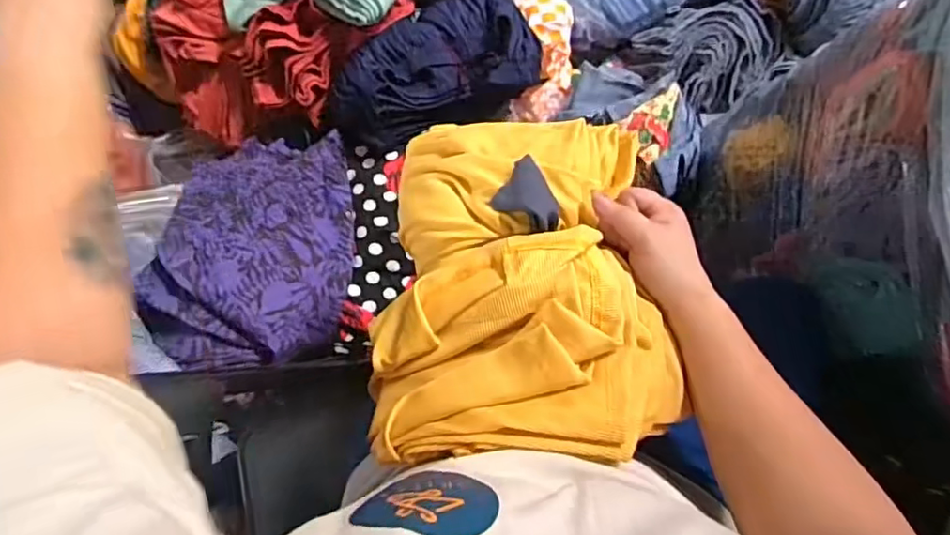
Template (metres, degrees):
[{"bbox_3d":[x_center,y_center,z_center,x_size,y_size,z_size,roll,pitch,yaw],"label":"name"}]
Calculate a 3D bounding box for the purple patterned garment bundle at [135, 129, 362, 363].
[{"bbox_3d":[-0.292,-0.036,0.805,0.253,0.080,0.369,11,54,-10],"label":"purple patterned garment bundle"}]

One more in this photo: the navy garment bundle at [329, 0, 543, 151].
[{"bbox_3d":[-0.062,-0.297,0.930,0.325,0.139,0.193,-34,79,-7],"label":"navy garment bundle"}]

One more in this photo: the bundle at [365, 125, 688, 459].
[{"bbox_3d":[0.038,0.014,0.485,0.227,0.130,0.303,-10,56,11],"label":"bundle"}]

